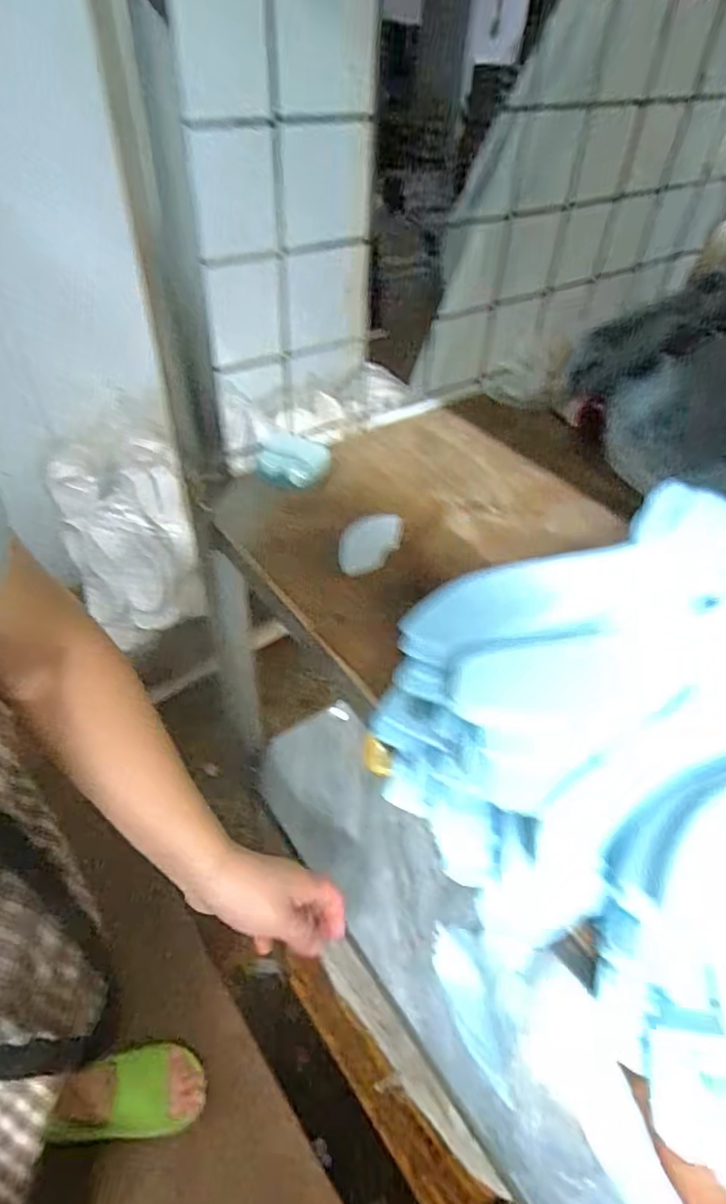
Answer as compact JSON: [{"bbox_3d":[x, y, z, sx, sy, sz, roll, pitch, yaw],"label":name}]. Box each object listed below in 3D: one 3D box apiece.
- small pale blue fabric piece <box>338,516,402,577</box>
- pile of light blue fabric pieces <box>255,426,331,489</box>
[{"bbox_3d":[0.004,-0.040,0.399,0.032,0.011,0.056,28,51,23],"label":"small pale blue fabric piece"},{"bbox_3d":[-0.054,-0.103,0.438,0.052,0.024,0.032,14,46,11],"label":"pile of light blue fabric pieces"}]

